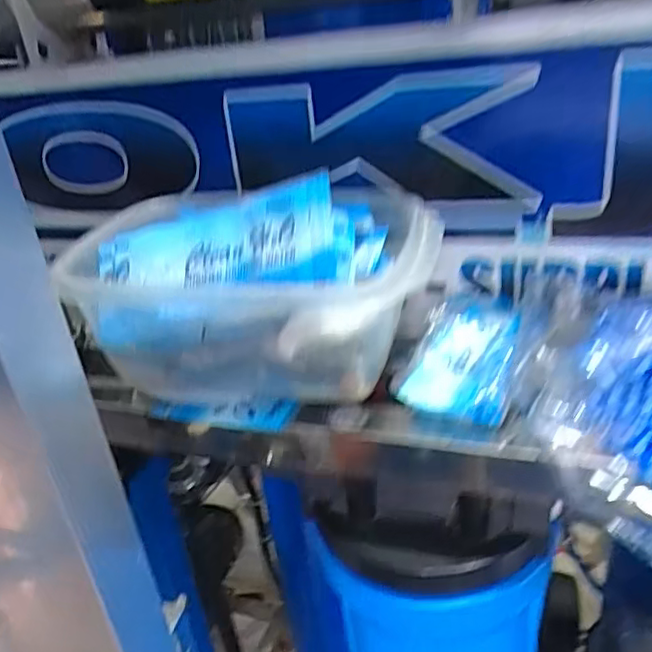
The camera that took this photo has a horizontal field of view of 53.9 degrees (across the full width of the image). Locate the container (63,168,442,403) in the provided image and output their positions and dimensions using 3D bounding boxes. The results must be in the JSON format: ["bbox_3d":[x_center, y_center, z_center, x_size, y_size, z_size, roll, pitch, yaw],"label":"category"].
[{"bbox_3d":[-0.026,-0.023,0.317,0.159,0.091,0.117,2,28,17],"label":"container"}]

